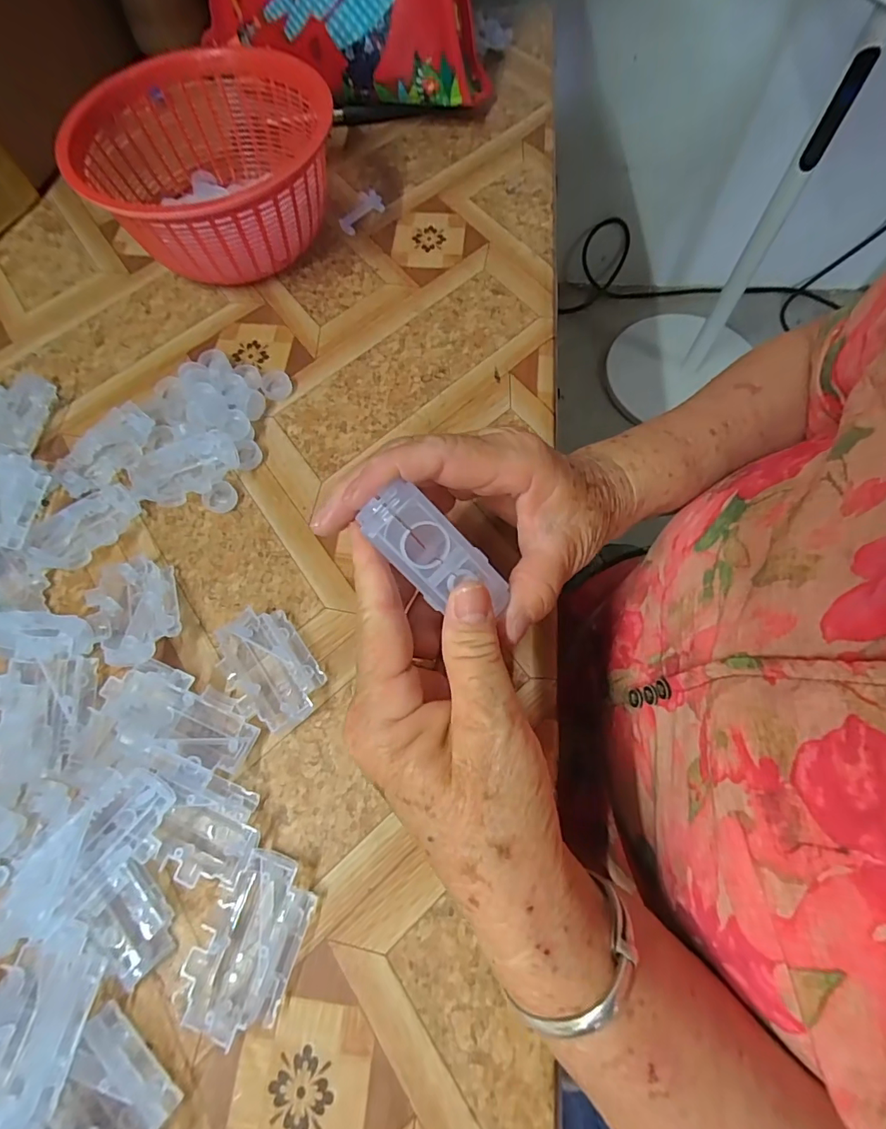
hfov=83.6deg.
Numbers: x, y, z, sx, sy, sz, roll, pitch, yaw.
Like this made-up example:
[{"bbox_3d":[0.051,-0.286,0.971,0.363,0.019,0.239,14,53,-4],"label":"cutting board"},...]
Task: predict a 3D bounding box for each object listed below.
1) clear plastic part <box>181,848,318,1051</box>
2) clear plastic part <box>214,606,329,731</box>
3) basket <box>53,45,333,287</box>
[{"bbox_3d":[-0.087,0.171,0.226,0.042,0.015,0.067,15,68,8],"label":"clear plastic part"},{"bbox_3d":[-0.096,0.057,0.274,0.043,0.014,0.066,-35,70,-12],"label":"clear plastic part"},{"bbox_3d":[-0.174,-0.293,0.381,0.165,0.082,0.181,-6,67,-1],"label":"basket"}]

